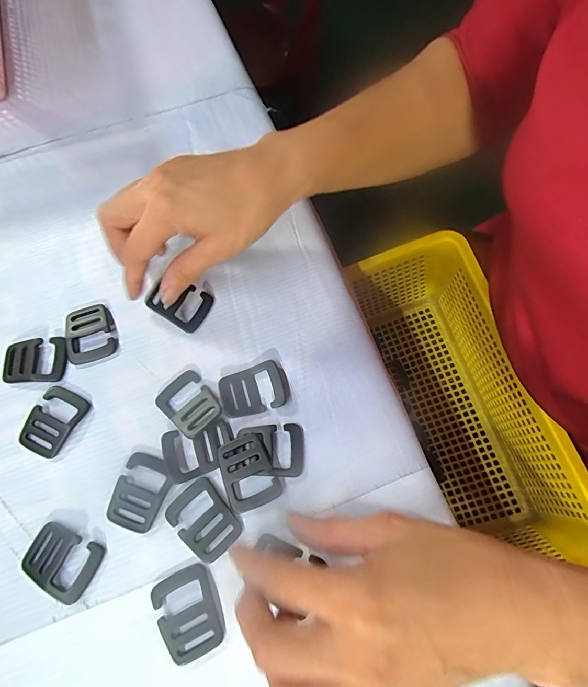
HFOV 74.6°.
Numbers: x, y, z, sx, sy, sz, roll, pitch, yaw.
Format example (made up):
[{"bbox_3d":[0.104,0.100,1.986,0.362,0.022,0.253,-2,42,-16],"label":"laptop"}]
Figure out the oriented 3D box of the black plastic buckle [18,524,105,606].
[{"bbox_3d":[-0.139,0.128,0.227,0.044,0.006,0.033,25,71,9],"label":"black plastic buckle"}]

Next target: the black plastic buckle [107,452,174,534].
[{"bbox_3d":[-0.096,0.093,0.241,0.032,0.006,0.042,20,70,8],"label":"black plastic buckle"}]

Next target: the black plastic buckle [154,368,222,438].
[{"bbox_3d":[-0.071,0.040,0.260,0.032,0.007,0.041,-42,74,-14],"label":"black plastic buckle"}]

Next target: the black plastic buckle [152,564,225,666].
[{"bbox_3d":[-0.060,0.152,0.217,0.032,0.006,0.043,-25,71,-9],"label":"black plastic buckle"}]

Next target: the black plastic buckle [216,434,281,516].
[{"bbox_3d":[-0.029,0.080,0.242,0.031,0.008,0.042,-19,70,-7],"label":"black plastic buckle"}]

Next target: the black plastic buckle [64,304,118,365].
[{"bbox_3d":[-0.149,-0.008,0.280,0.034,0.004,0.044,-18,70,-7],"label":"black plastic buckle"}]

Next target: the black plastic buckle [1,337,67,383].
[{"bbox_3d":[-0.183,0.011,0.272,0.042,0.005,0.032,-2,69,0],"label":"black plastic buckle"}]

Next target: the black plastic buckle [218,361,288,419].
[{"bbox_3d":[-0.027,0.031,0.262,0.045,0.005,0.032,-19,70,-7],"label":"black plastic buckle"}]

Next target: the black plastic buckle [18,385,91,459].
[{"bbox_3d":[-0.161,0.052,0.257,0.032,0.005,0.043,26,71,10],"label":"black plastic buckle"}]

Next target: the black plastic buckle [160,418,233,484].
[{"bbox_3d":[-0.061,0.067,0.248,0.042,0.006,0.032,-21,70,-8],"label":"black plastic buckle"}]

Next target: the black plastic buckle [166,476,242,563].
[{"bbox_3d":[-0.055,0.107,0.234,0.031,0.004,0.043,-41,74,-14],"label":"black plastic buckle"}]

